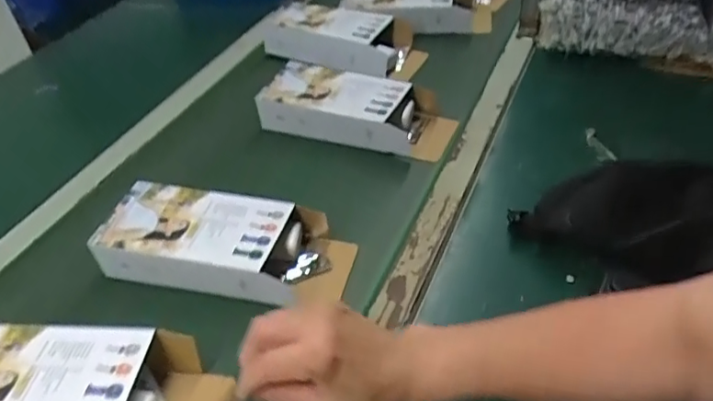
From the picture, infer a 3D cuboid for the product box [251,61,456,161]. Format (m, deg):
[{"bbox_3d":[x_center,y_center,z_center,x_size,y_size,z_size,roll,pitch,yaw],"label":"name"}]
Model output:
[{"bbox_3d":[-0.005,-0.125,0.821,0.260,0.085,0.109,11,45,18],"label":"product box"}]

